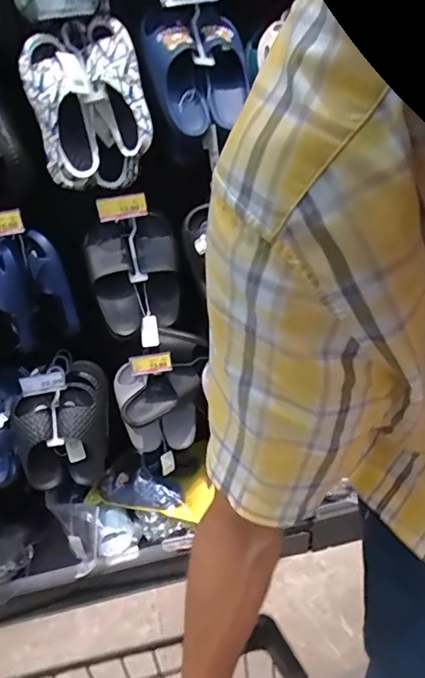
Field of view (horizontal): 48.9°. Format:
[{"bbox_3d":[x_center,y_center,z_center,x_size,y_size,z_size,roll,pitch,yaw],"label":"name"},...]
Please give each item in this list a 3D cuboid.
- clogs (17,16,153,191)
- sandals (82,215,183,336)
[{"bbox_3d":[-0.241,-0.449,0.926,0.211,0.280,0.128,-11,24,-8],"label":"clogs"},{"bbox_3d":[-0.186,-0.159,1.117,0.200,0.246,0.087,-13,24,-13],"label":"sandals"}]

